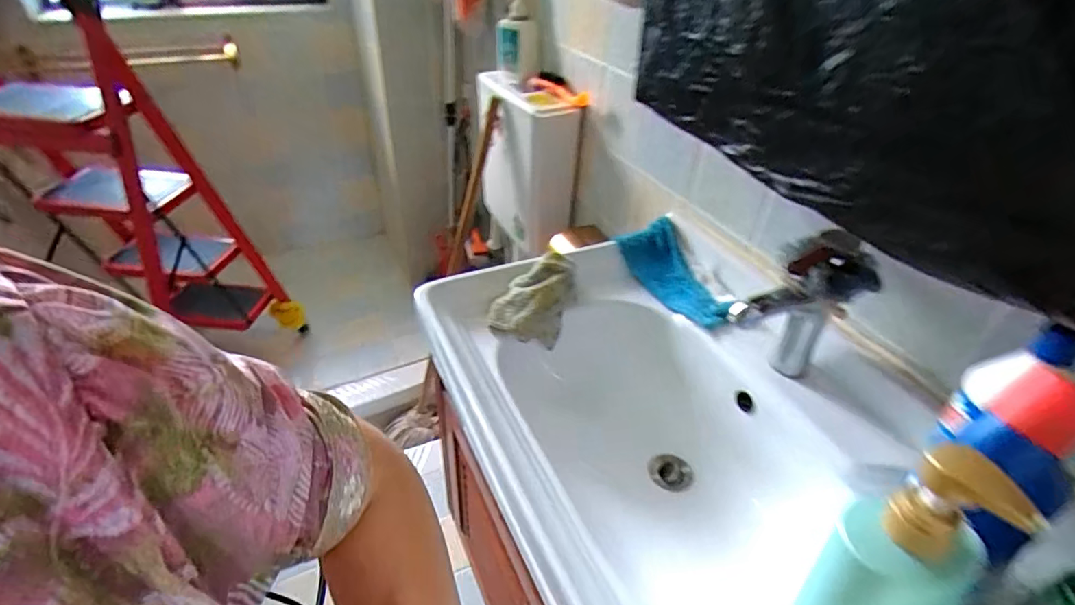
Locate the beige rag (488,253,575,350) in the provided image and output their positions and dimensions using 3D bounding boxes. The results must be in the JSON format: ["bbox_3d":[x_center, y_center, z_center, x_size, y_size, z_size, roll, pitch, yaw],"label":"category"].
[{"bbox_3d":[-0.006,-0.005,0.801,0.107,0.078,0.142,8,38,9],"label":"beige rag"}]

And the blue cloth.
[{"bbox_3d":[0.213,-0.045,0.842,0.099,0.055,0.247,-10,39,-15],"label":"blue cloth"}]

